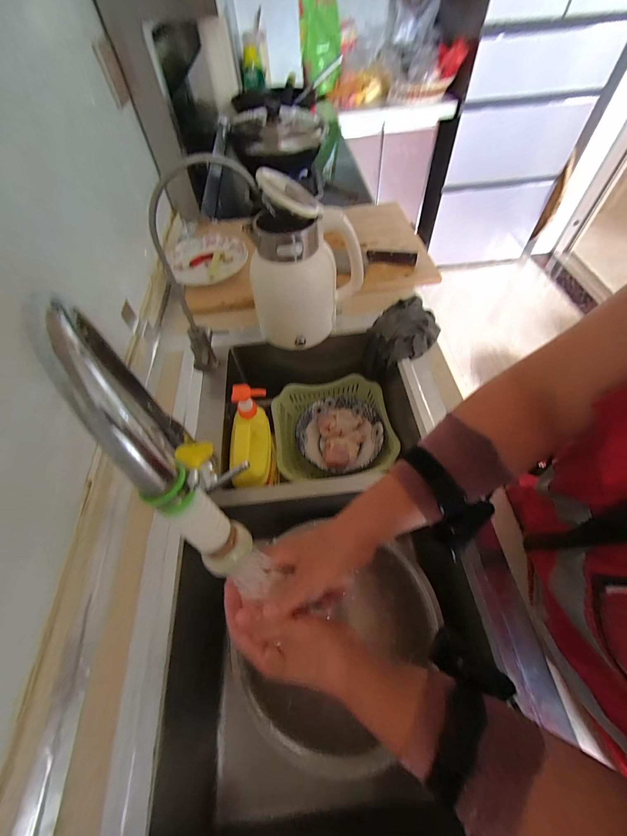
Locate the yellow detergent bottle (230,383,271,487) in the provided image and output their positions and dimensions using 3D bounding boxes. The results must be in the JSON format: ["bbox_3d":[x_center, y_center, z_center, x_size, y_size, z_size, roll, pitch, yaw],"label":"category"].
[{"bbox_3d":[-0.109,0.030,0.547,0.065,0.073,0.167,-5,82,0],"label":"yellow detergent bottle"}]

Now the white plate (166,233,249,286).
[{"bbox_3d":[-0.262,-0.399,0.794,0.192,0.022,0.209,-1,56,2],"label":"white plate"}]

